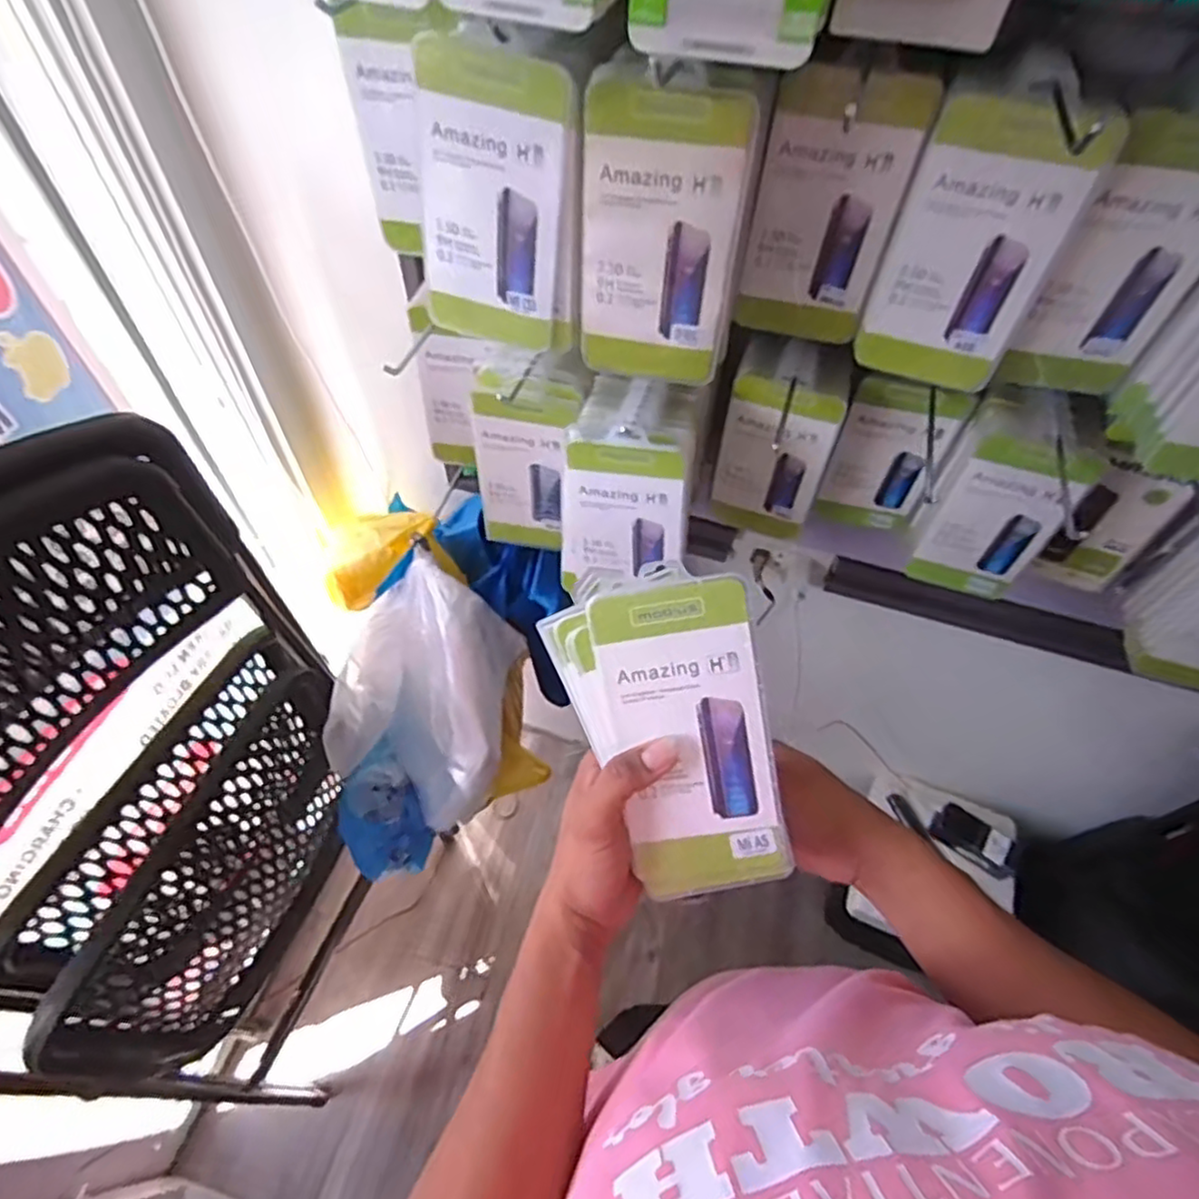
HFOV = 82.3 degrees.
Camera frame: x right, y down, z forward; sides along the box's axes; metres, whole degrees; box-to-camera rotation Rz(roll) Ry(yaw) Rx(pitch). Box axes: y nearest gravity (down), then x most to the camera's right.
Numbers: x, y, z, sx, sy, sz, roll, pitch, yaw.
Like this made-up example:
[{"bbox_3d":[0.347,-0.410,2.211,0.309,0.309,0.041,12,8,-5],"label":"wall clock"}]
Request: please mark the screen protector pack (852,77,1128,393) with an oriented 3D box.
[{"bbox_3d":[0.227,-0.210,0.418,0.092,0.169,0.028,29,60,16],"label":"screen protector pack"}]

